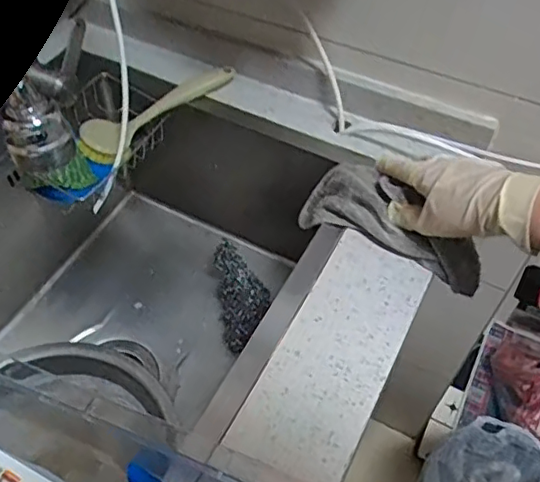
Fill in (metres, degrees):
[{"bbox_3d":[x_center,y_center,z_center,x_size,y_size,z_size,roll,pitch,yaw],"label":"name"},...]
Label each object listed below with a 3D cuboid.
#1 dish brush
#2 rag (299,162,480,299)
[{"bbox_3d":[-0.137,-0.156,0.714,0.206,0.054,0.056,-34,60,-24],"label":"dish brush"},{"bbox_3d":[0.115,-0.018,0.601,0.214,0.092,0.068,34,59,28],"label":"rag"}]

